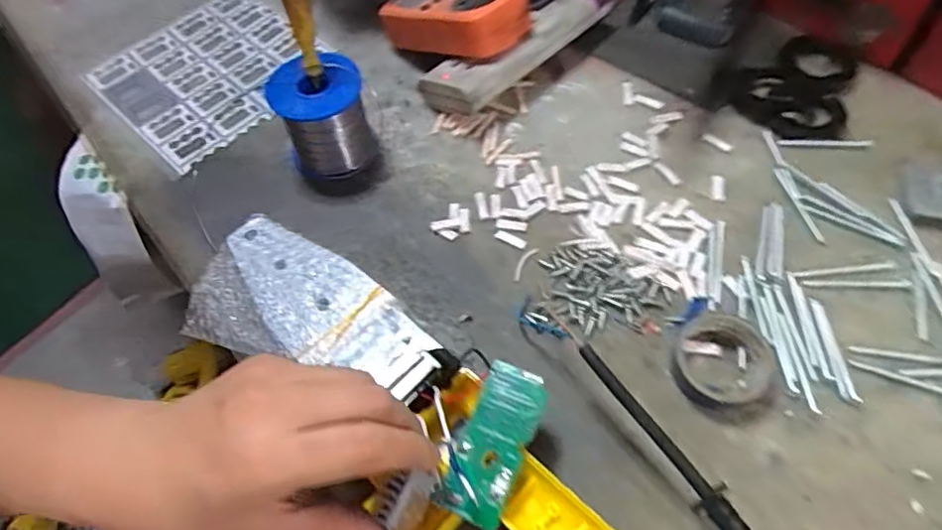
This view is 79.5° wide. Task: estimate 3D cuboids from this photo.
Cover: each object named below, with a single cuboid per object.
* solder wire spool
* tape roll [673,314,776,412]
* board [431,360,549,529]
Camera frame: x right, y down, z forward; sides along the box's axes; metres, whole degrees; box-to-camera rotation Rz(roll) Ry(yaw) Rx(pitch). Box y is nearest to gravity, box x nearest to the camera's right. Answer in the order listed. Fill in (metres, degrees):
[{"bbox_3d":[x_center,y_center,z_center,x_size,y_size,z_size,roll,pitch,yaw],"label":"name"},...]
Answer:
[{"bbox_3d":[-0.104,-0.105,0.405,0.062,0.070,0.058,-25,60,-12],"label":"solder wire spool"},{"bbox_3d":[0.147,0.053,0.329,0.059,0.015,0.053,-18,59,-8],"label":"tape roll"},{"bbox_3d":[0.011,0.088,0.285,0.035,0.008,0.077,22,62,12],"label":"board"}]

